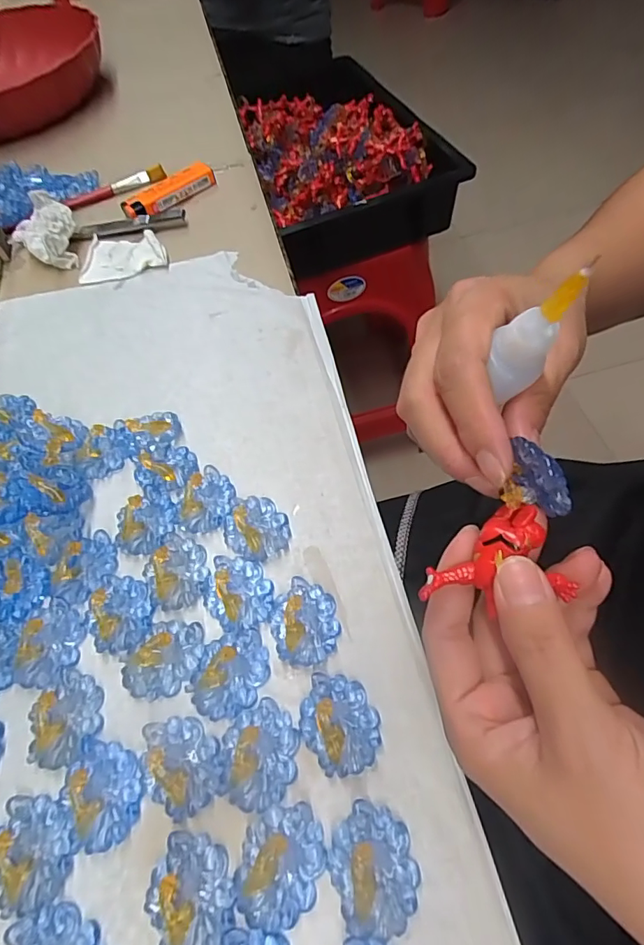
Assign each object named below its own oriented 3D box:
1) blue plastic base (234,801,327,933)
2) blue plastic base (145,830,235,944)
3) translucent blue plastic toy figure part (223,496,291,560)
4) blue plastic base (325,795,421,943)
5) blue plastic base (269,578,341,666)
[{"bbox_3d":[-0.015,0.140,0.174,0.029,0.009,0.036,10,61,13],"label":"blue plastic base"},{"bbox_3d":[-0.047,0.152,0.175,0.029,0.006,0.037,-23,59,-7],"label":"blue plastic base"},{"bbox_3d":[-0.034,0.026,0.244,0.032,0.008,0.035,-11,59,0],"label":"translucent blue plastic toy figure part"},{"bbox_3d":[0.018,0.140,0.173,0.030,0.004,0.036,-16,59,-3],"label":"blue plastic base"},{"bbox_3d":[-0.008,0.067,0.219,0.030,0.006,0.037,-13,59,-1],"label":"blue plastic base"}]

